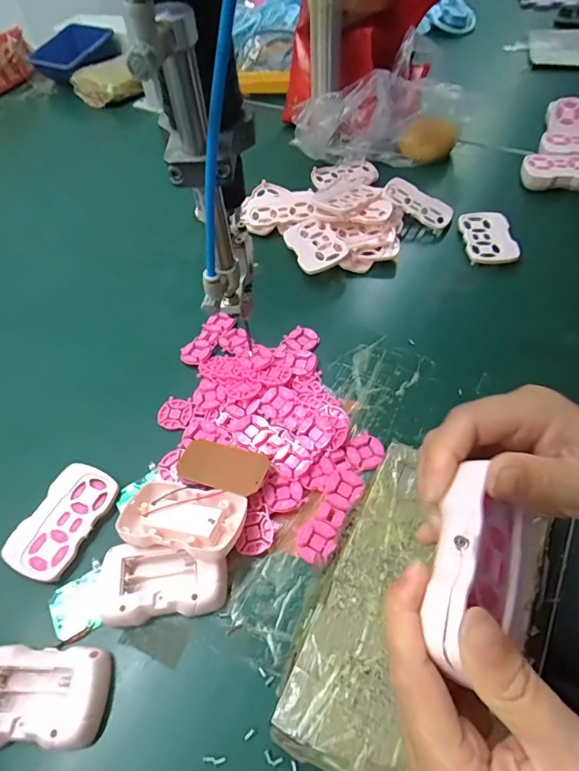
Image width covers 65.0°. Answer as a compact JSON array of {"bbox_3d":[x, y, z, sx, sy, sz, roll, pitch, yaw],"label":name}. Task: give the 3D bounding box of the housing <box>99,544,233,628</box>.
[{"bbox_3d":[-0.087,0.139,0.318,0.085,0.022,0.048,-2,53,2],"label":"housing"}]

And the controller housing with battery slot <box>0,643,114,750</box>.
[{"bbox_3d":[-0.157,0.194,0.286,0.088,0.018,0.051,0,53,3],"label":"controller housing with battery slot"}]

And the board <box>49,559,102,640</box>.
[{"bbox_3d":[-0.151,0.153,0.324,0.036,0.008,0.042,-17,54,-9],"label":"board"}]

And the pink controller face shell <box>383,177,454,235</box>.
[{"bbox_3d":[0.158,-0.223,0.558,0.087,0.017,0.042,30,57,-4],"label":"pink controller face shell"}]

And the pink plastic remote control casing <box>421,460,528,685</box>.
[{"bbox_3d":[0.076,0.074,0.185,0.036,0.024,0.078,20,57,17],"label":"pink plastic remote control casing"}]

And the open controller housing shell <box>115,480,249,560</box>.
[{"bbox_3d":[-0.077,0.101,0.337,0.089,0.020,0.054,6,34,12],"label":"open controller housing shell"}]

